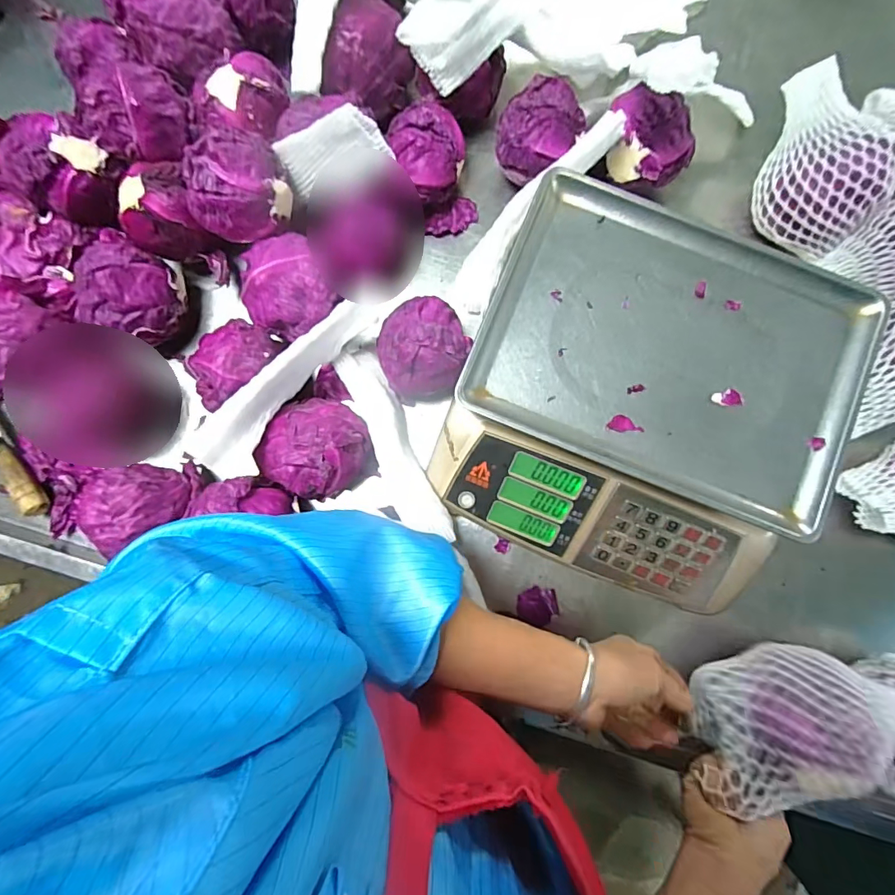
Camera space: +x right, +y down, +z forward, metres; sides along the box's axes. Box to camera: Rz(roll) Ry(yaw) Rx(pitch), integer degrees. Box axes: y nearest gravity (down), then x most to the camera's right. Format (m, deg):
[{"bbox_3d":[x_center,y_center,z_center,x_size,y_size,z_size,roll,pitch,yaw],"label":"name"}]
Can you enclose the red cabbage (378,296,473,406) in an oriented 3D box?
[{"bbox_3d":[-0.025,-0.103,0.489,0.091,0.086,0.095,0,84,1],"label":"red cabbage"}]

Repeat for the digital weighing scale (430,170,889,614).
[{"bbox_3d":[0.189,-0.043,0.457,0.336,0.094,0.335,22,85,3],"label":"digital weighing scale"}]

